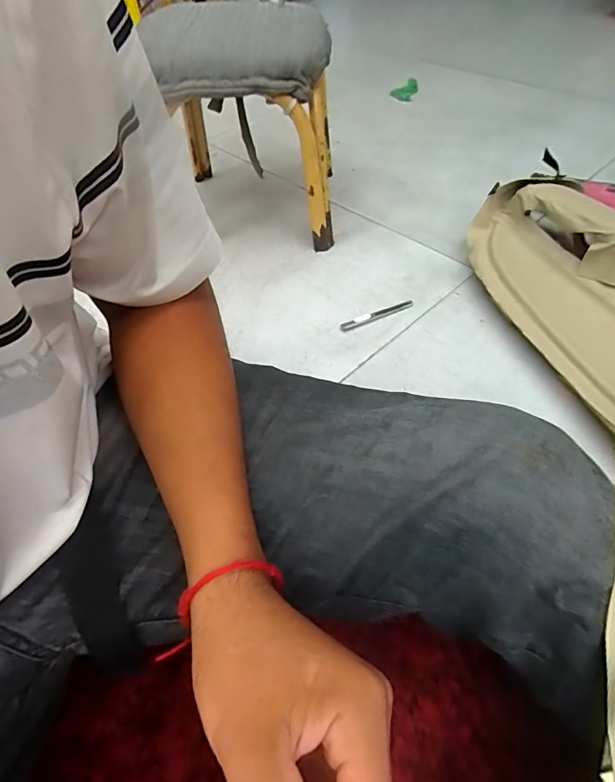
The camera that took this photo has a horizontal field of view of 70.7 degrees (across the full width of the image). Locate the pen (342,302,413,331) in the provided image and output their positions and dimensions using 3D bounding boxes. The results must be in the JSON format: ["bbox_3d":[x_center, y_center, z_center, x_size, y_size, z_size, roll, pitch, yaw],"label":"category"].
[{"bbox_3d":[0.106,-0.117,0.662,0.121,0.006,0.015,-21,53,-12],"label":"pen"}]

